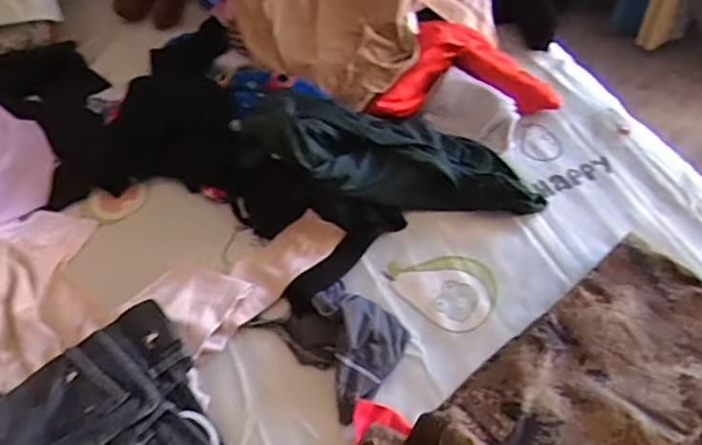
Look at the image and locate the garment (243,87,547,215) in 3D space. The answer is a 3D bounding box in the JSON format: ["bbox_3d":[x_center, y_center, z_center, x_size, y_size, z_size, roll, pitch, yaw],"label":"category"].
[{"bbox_3d":[0.073,-0.117,1.059,0.520,0.086,0.197,16,53,-3],"label":"garment"}]

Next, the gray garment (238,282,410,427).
[{"bbox_3d":[-0.032,0.163,0.924,0.234,0.046,0.161,31,60,25],"label":"gray garment"}]

